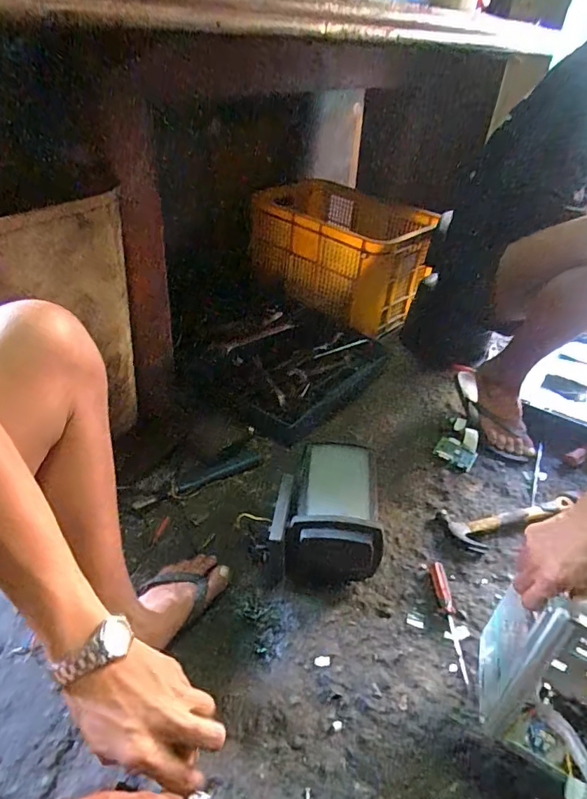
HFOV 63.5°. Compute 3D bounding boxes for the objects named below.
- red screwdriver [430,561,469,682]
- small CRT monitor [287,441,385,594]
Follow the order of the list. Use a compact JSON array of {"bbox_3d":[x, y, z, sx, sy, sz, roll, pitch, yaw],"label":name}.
[{"bbox_3d":[0.251,0.342,0.751,0.020,0.023,0.177,-2,39,-6],"label":"red screwdriver"},{"bbox_3d":[0.066,0.196,0.821,0.148,0.148,0.210,2,39,-1],"label":"small CRT monitor"}]

